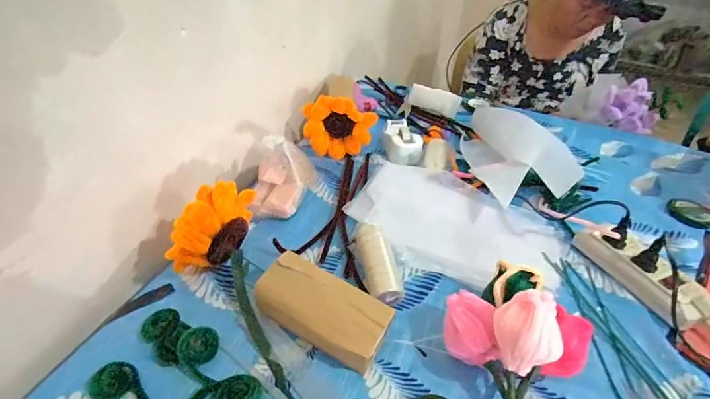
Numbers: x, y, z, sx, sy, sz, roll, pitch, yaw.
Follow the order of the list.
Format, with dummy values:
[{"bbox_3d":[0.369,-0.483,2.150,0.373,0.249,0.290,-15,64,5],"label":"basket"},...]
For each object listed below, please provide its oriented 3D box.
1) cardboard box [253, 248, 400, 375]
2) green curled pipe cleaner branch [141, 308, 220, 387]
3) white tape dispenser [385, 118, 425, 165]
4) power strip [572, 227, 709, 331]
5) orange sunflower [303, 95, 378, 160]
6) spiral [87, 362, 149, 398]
[{"bbox_3d":[-0.033,0.113,0.406,0.132,0.056,0.064,20,40,20],"label":"cardboard box"},{"bbox_3d":[-0.166,0.139,0.384,0.091,0.016,0.045,16,39,14],"label":"green curled pipe cleaner branch"},{"bbox_3d":[0.084,-0.104,0.710,0.057,0.034,0.103,-3,38,-9],"label":"white tape dispenser"},{"bbox_3d":[0.359,0.086,0.496,0.069,0.034,0.154,-10,40,-18],"label":"power strip"},{"bbox_3d":[-0.028,-0.121,0.679,0.119,0.106,0.025,6,38,2],"label":"orange sunflower"},{"bbox_3d":[-0.208,0.165,0.357,0.058,0.005,0.034,6,38,2],"label":"spiral"}]

